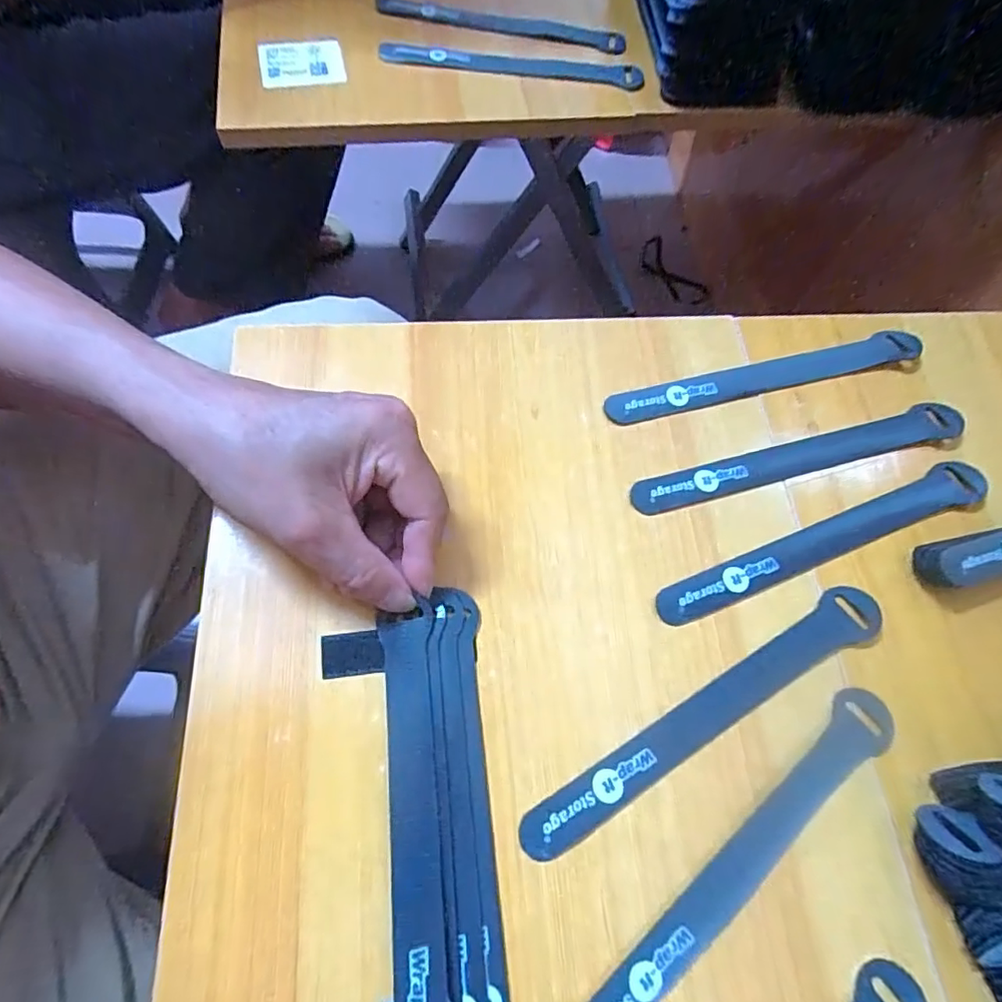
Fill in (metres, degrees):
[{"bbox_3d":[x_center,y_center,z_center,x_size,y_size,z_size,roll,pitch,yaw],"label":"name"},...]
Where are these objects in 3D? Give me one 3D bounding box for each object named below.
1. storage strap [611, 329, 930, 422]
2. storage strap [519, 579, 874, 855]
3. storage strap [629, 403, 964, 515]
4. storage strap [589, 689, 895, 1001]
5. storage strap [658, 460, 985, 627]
[{"bbox_3d":[0.155,-0.073,0.339,0.199,0.005,0.019,-13,67,-8],"label":"storage strap"},{"bbox_3d":[0.096,0.095,0.262,0.199,0.004,0.025,-26,69,-13],"label":"storage strap"},{"bbox_3d":[0.166,-0.024,0.318,0.199,0.004,0.020,-15,67,-9],"label":"storage strap"},{"bbox_3d":[0.098,0.148,0.237,0.198,0.005,0.024,-34,71,-16],"label":"storage strap"},{"bbox_3d":[0.170,0.020,0.298,0.198,0.004,0.021,-21,68,-11],"label":"storage strap"}]

